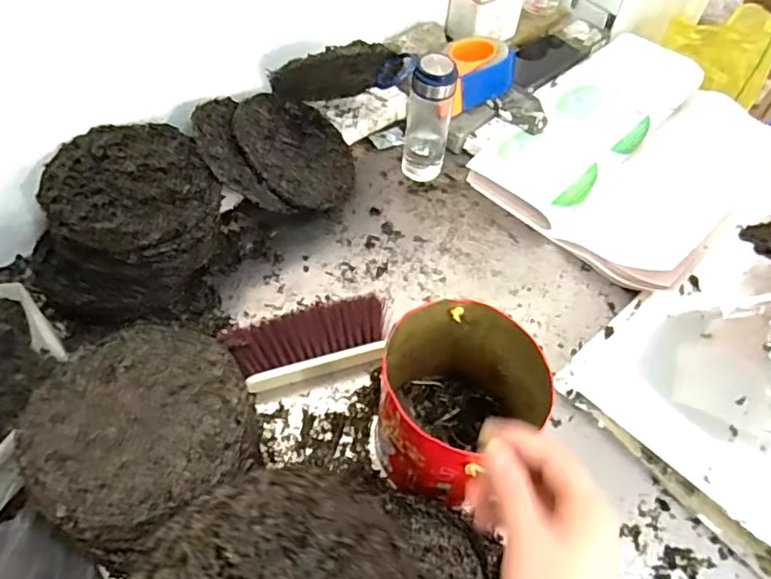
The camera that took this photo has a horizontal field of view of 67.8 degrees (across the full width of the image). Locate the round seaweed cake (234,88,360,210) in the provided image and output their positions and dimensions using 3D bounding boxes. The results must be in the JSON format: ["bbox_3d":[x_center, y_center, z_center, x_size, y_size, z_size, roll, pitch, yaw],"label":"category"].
[{"bbox_3d":[-0.132,-0.207,0.857,0.196,0.013,0.182,20,53,-30],"label":"round seaweed cake"}]

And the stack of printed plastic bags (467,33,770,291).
[{"bbox_3d":[0.441,-0.248,0.987,0.534,0.048,0.379,-38,65,-25],"label":"stack of printed plastic bags"}]

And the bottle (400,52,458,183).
[{"bbox_3d":[0.064,-0.264,0.884,0.072,0.198,0.068,11,56,4],"label":"bottle"}]

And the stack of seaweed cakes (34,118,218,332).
[{"bbox_3d":[-0.343,-0.089,0.752,0.236,0.129,0.210,-34,64,-24],"label":"stack of seaweed cakes"}]

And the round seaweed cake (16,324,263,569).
[{"bbox_3d":[-0.226,0.121,0.531,0.196,0.033,0.187,2,55,-2],"label":"round seaweed cake"}]

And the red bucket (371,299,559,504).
[{"bbox_3d":[0.074,0.123,0.634,0.150,0.171,0.155,2,55,-2],"label":"red bucket"}]

